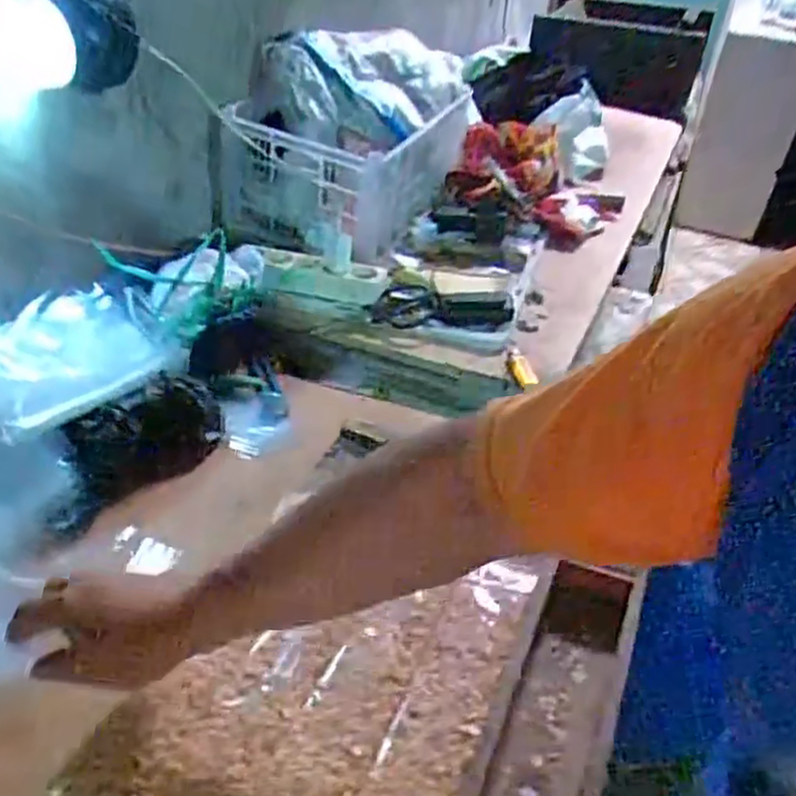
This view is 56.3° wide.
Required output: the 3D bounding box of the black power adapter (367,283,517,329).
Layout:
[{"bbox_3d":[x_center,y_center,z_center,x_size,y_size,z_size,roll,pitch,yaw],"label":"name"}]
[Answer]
[{"bbox_3d":[0.065,-0.137,1.084,0.212,0.022,0.094,2,38,-4],"label":"black power adapter"}]

